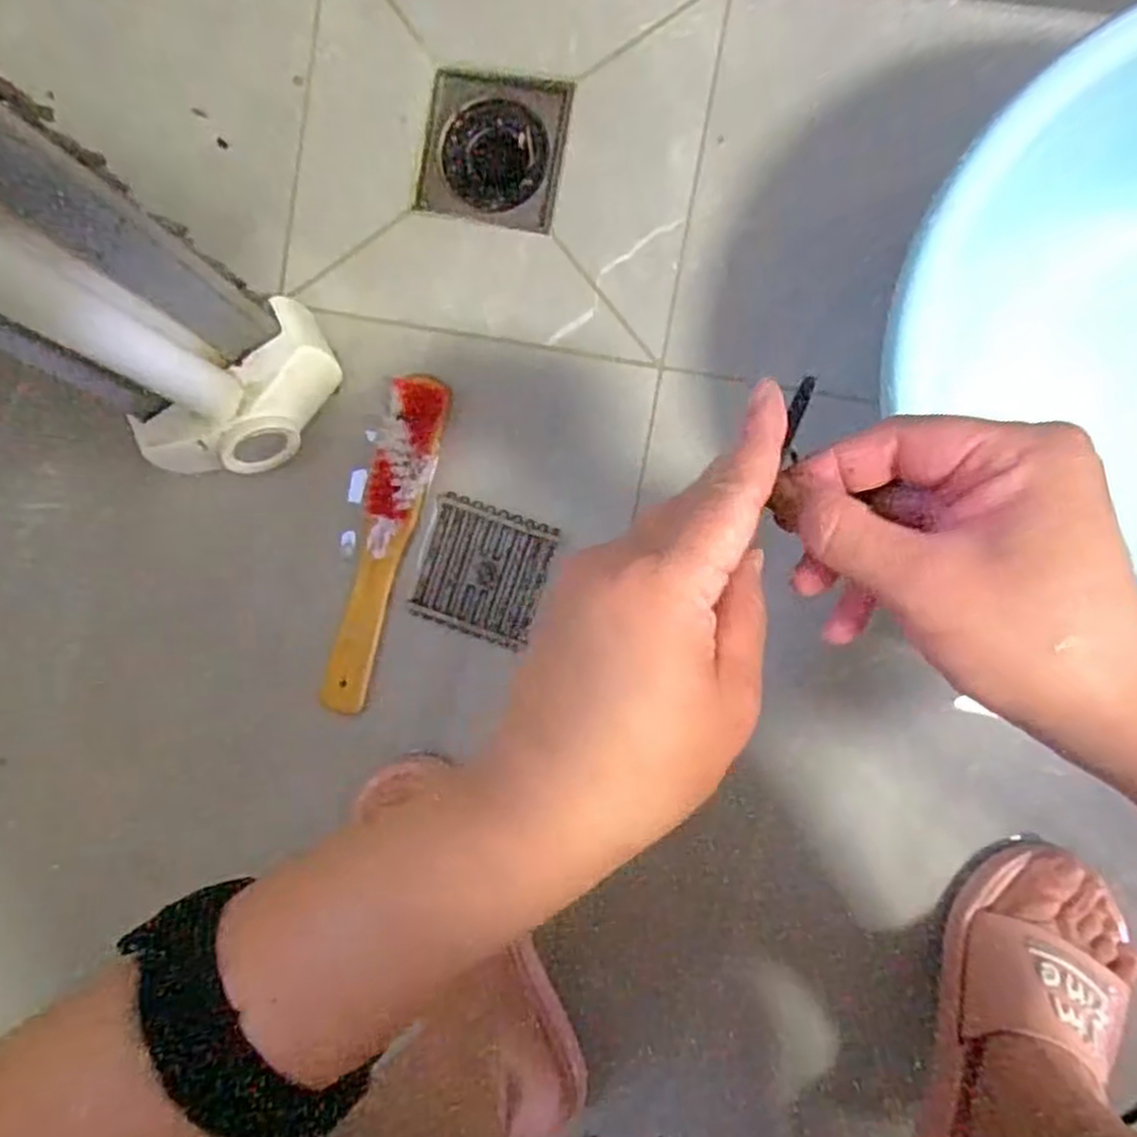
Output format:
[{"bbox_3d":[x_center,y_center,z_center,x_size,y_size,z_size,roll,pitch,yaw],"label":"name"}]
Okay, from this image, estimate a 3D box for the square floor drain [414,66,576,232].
[{"bbox_3d":[-0.050,-0.284,0.516,0.097,0.012,0.096,12,95,4],"label":"square floor drain"}]

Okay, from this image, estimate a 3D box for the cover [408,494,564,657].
[{"bbox_3d":[-0.057,0.003,0.527,0.086,0.004,0.090,20,96,3],"label":"cover"}]

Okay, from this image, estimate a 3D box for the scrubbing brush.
[{"bbox_3d":[-0.129,-0.014,0.516,0.037,0.030,0.233,19,96,3],"label":"scrubbing brush"}]

